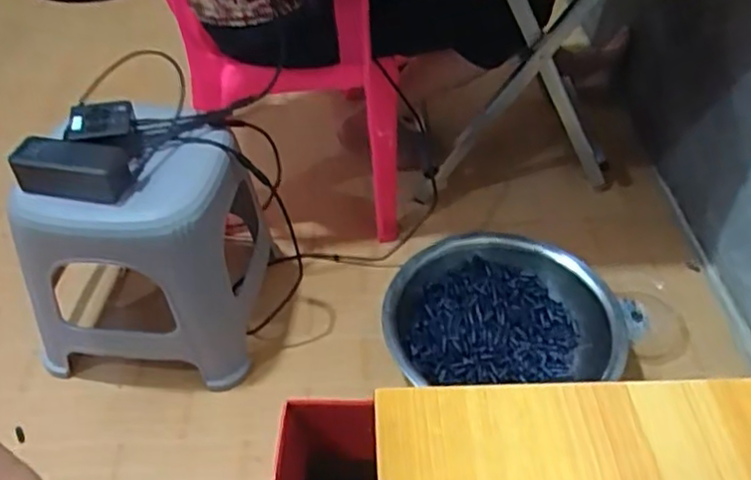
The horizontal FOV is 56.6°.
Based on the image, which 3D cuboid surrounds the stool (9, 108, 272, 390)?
[{"bbox_3d":[-0.316,0.014,1.003,0.272,0.319,0.260,4,46,5],"label":"stool"}]

